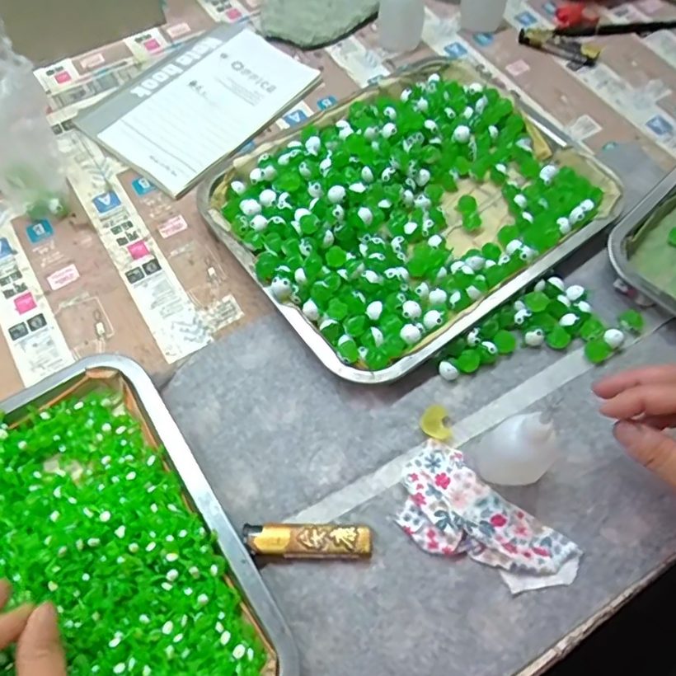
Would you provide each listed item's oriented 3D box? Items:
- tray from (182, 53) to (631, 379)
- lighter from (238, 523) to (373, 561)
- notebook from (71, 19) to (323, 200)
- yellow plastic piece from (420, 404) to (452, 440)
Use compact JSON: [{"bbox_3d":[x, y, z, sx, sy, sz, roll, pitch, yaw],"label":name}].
[{"bbox_3d":[0.053,-0.129,0.471,0.298,0.034,0.265,-33,69,-15],"label":"tray"},{"bbox_3d":[-0.019,0.128,0.349,0.079,0.012,0.020,2,64,1],"label":"lighter"},{"bbox_3d":[-0.132,-0.234,0.539,0.147,0.013,0.203,36,69,16],"label":"notebook"},{"bbox_3d":[0.068,0.059,0.389,0.020,0.007,0.022,0,64,0],"label":"yellow plastic piece"}]

